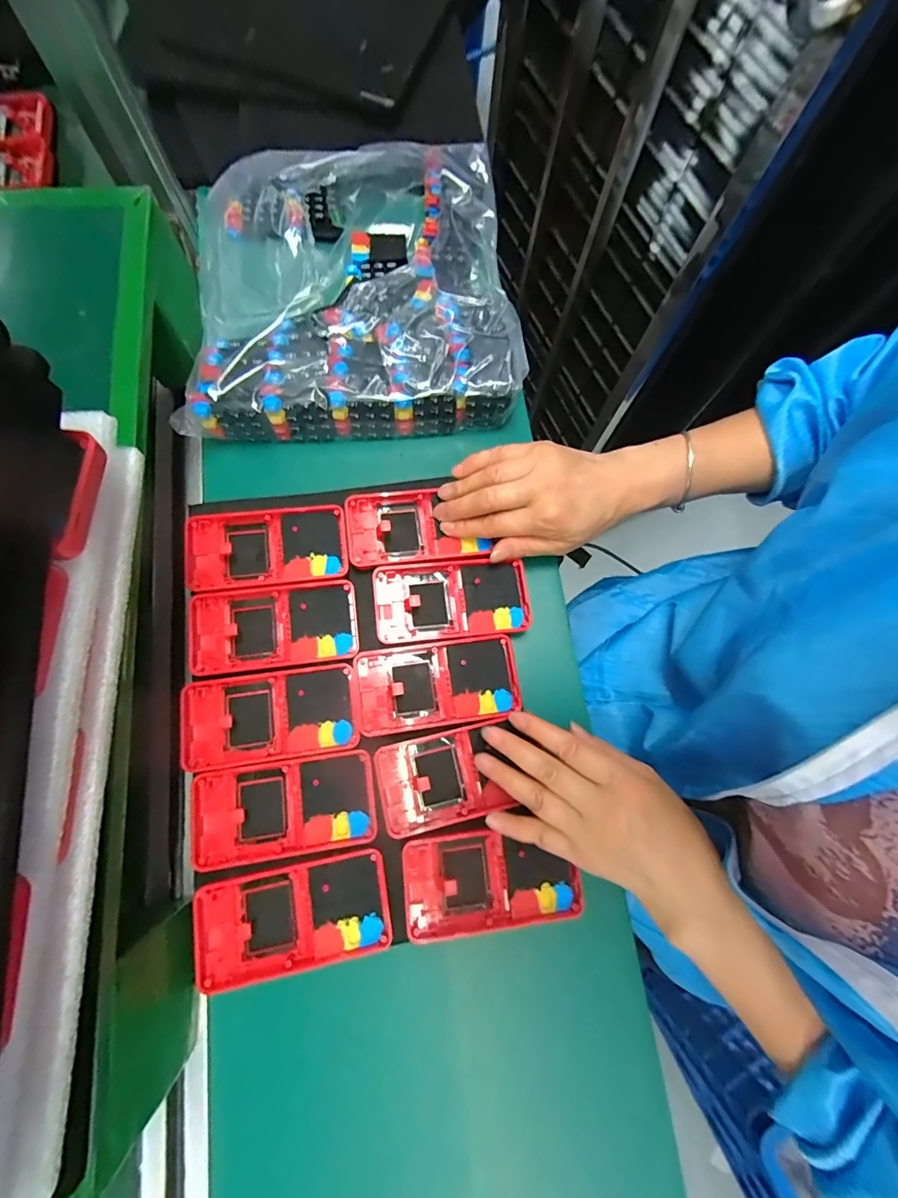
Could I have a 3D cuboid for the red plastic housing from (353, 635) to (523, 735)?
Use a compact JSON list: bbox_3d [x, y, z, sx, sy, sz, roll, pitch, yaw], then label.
[{"bbox_3d":[-0.009,0.065,0.344,0.123,0.014,0.061,-7,74,-4],"label":"red plastic housing"}]

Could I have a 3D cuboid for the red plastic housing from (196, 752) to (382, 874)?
[{"bbox_3d":[-0.116,0.147,0.316,0.123,0.011,0.064,-6,74,-4],"label":"red plastic housing"}]

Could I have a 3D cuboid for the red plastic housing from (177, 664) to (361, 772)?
[{"bbox_3d":[-0.132,0.086,0.330,0.128,0.012,0.061,-6,74,-4],"label":"red plastic housing"}]

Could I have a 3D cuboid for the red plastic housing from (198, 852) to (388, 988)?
[{"bbox_3d":[-0.104,0.212,0.303,0.124,0.017,0.060,-9,74,-5],"label":"red plastic housing"}]

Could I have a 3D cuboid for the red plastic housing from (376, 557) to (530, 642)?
[{"bbox_3d":[0.002,0.000,0.359,0.122,0.012,0.061,-5,74,-4],"label":"red plastic housing"}]

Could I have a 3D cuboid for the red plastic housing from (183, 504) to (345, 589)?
[{"bbox_3d":[-0.145,-0.041,0.363,0.121,0.016,0.063,-6,74,-4],"label":"red plastic housing"}]

